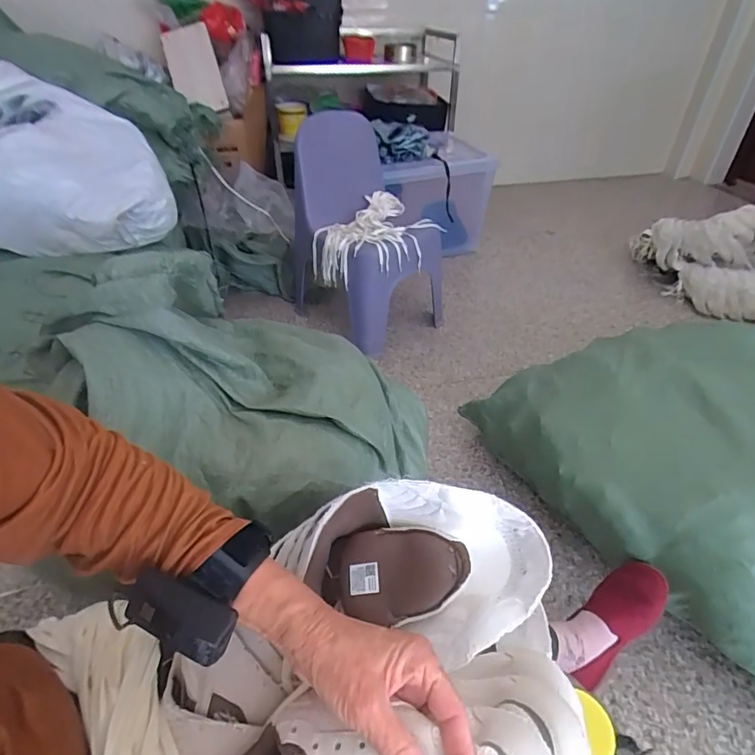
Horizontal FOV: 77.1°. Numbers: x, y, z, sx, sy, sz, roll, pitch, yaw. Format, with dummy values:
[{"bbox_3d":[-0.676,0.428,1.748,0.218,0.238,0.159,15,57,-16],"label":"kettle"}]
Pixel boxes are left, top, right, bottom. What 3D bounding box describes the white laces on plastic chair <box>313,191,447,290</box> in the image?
[{"bbox_3d":[-0.008,-0.401,1.426,0.375,0.184,0.293,-8,40,-10],"label":"white laces on plastic chair"}]

